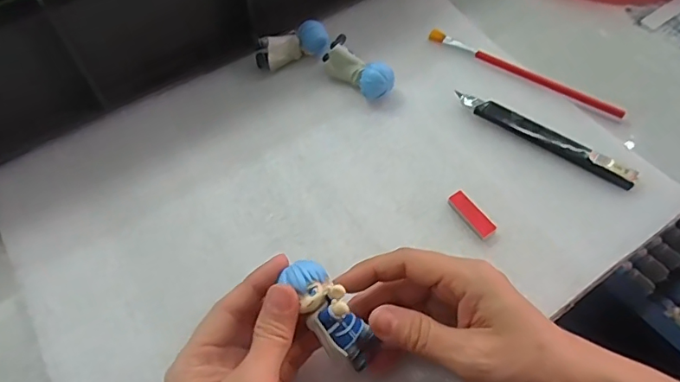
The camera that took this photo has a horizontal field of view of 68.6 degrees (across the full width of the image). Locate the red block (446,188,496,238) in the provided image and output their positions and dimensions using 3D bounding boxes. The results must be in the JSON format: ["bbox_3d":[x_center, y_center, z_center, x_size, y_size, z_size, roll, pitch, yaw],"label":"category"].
[{"bbox_3d":[0.090,0.015,0.339,0.014,0.004,0.038,-28,62,-15],"label":"red block"}]

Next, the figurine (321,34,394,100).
[{"bbox_3d":[0.013,-0.095,0.399,0.025,0.026,0.064,-36,64,-19],"label":"figurine"}]

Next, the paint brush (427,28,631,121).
[{"bbox_3d":[0.149,-0.096,0.408,0.165,0.011,0.008,30,64,18],"label":"paint brush"}]

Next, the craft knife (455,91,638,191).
[{"bbox_3d":[0.149,-0.041,0.368,0.137,0.009,0.017,31,64,18],"label":"craft knife"}]

